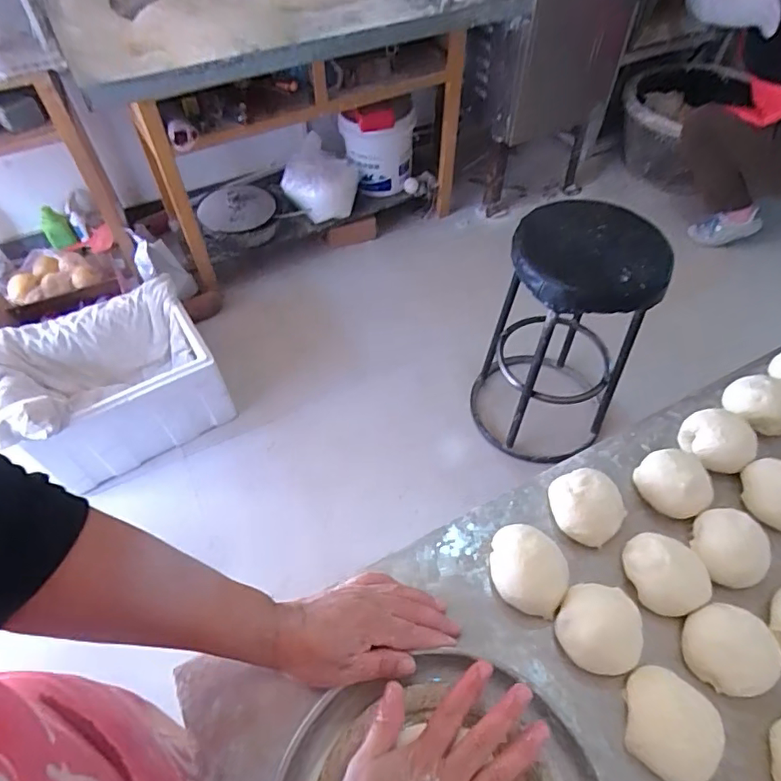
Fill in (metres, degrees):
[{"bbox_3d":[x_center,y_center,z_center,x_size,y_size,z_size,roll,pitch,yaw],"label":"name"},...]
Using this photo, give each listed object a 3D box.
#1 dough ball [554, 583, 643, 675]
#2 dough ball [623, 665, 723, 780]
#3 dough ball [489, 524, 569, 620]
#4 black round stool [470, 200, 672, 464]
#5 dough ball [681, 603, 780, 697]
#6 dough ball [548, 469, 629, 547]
[{"bbox_3d":[0.175,0.197,0.442,0.065,0.047,0.065,-1,53,1],"label":"dough ball"},{"bbox_3d":[0.210,0.250,0.397,0.063,0.029,0.066,-1,53,1],"label":"dough ball"},{"bbox_3d":[0.122,0.157,0.470,0.065,0.046,0.072,9,54,8],"label":"dough ball"},{"bbox_3d":[0.416,-0.132,1.334,0.340,0.653,0.357,13,55,10],"label":"black round stool"},{"bbox_3d":[0.277,0.210,0.431,0.066,0.034,0.065,-1,53,1],"label":"dough ball"},{"bbox_3d":[0.185,0.106,0.499,0.065,0.034,0.061,-1,53,1],"label":"dough ball"}]

